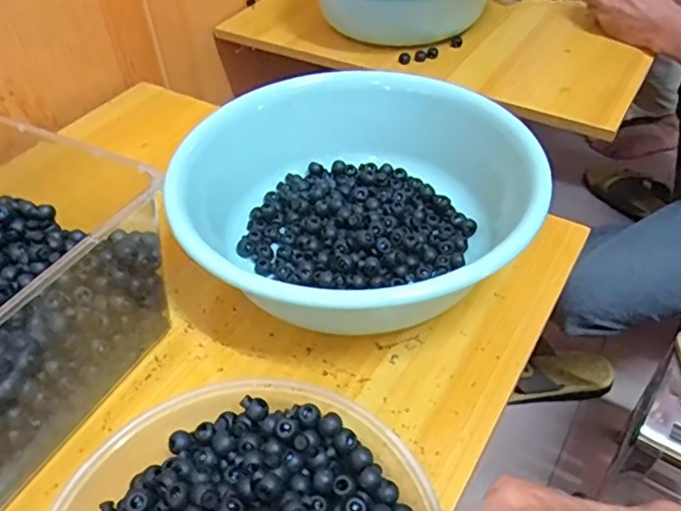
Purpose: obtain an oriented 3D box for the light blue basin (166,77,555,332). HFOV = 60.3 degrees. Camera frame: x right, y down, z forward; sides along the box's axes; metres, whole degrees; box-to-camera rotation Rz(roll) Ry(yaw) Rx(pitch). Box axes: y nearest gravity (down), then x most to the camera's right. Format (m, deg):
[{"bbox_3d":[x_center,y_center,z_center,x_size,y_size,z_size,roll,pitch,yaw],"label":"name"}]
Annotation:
[{"bbox_3d":[0.011,-0.042,0.503,0.261,0.111,0.279,-1,45,1],"label":"light blue basin"}]

